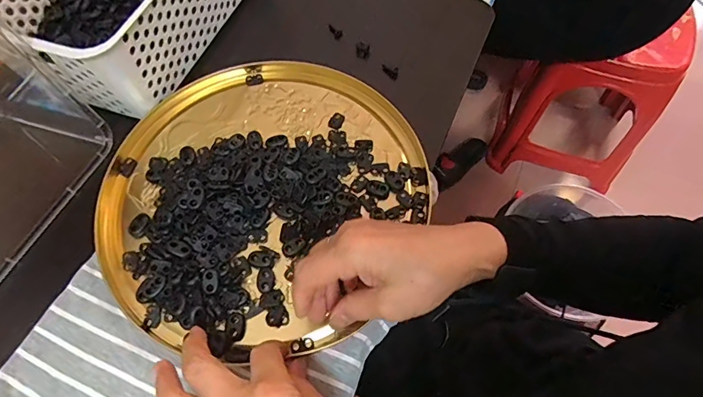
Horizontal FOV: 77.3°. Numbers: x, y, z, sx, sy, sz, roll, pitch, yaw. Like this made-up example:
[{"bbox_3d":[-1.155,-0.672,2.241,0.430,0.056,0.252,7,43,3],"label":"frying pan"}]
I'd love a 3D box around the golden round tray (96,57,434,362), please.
[{"bbox_3d":[-0.086,-0.013,0.405,0.269,0.027,0.290,-1,63,1],"label":"golden round tray"}]

